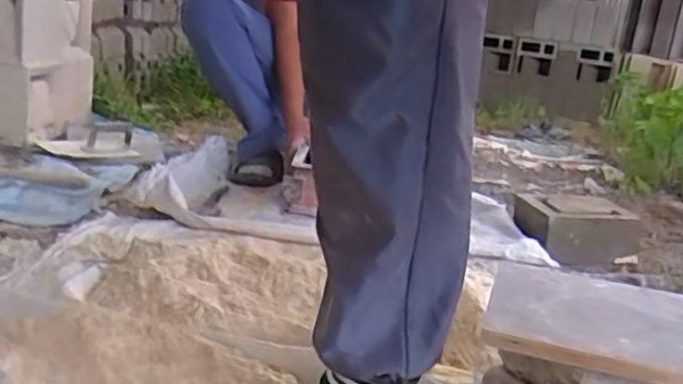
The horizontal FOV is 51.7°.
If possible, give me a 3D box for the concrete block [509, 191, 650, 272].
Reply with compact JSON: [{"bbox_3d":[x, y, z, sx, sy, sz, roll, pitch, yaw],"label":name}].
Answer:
[{"bbox_3d":[0.500,0.068,1.506,0.237,0.105,0.242,5,16,-1],"label":"concrete block"}]

